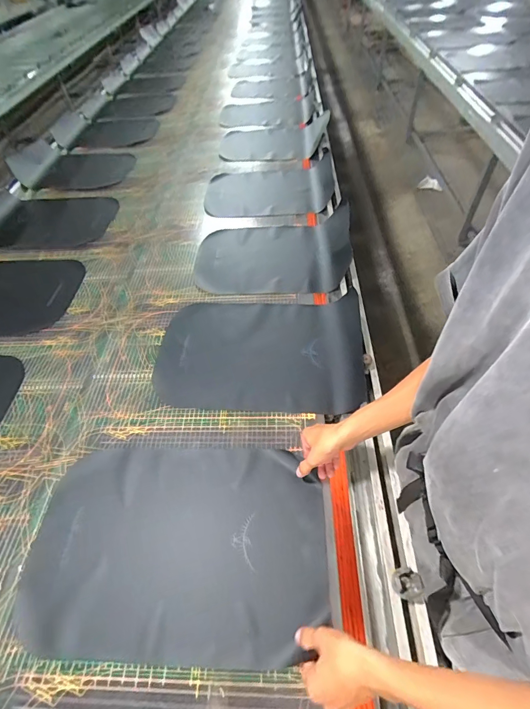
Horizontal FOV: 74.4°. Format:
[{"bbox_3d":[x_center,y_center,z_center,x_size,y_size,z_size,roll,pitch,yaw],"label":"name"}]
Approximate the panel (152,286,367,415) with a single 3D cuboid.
[{"bbox_3d":[-0.016,-0.006,0.856,0.487,0.063,0.323,-2,53,5],"label":"panel"}]

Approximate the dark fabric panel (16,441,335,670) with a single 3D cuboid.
[{"bbox_3d":[-0.150,0.323,0.610,0.494,0.035,0.325,-2,53,4],"label":"dark fabric panel"}]

